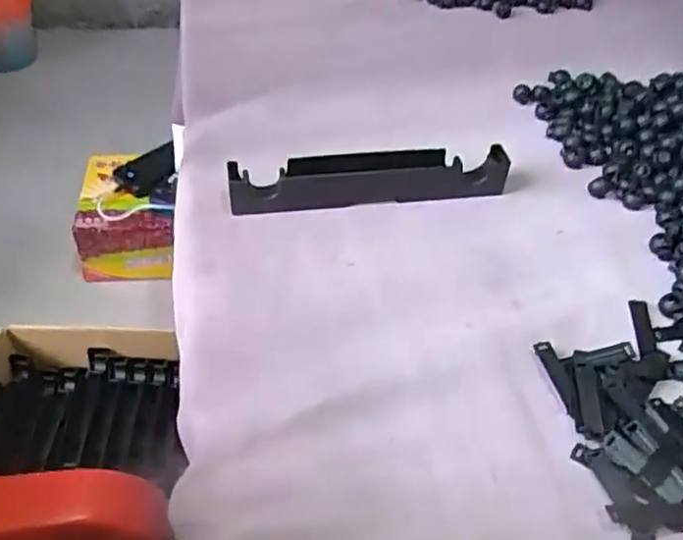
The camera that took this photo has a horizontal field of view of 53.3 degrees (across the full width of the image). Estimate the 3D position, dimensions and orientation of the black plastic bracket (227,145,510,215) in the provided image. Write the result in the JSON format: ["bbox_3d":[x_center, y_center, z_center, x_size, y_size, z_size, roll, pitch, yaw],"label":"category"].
[{"bbox_3d":[0.020,-0.065,0.474,0.194,0.029,0.024,-7,45,-9],"label":"black plastic bracket"}]

